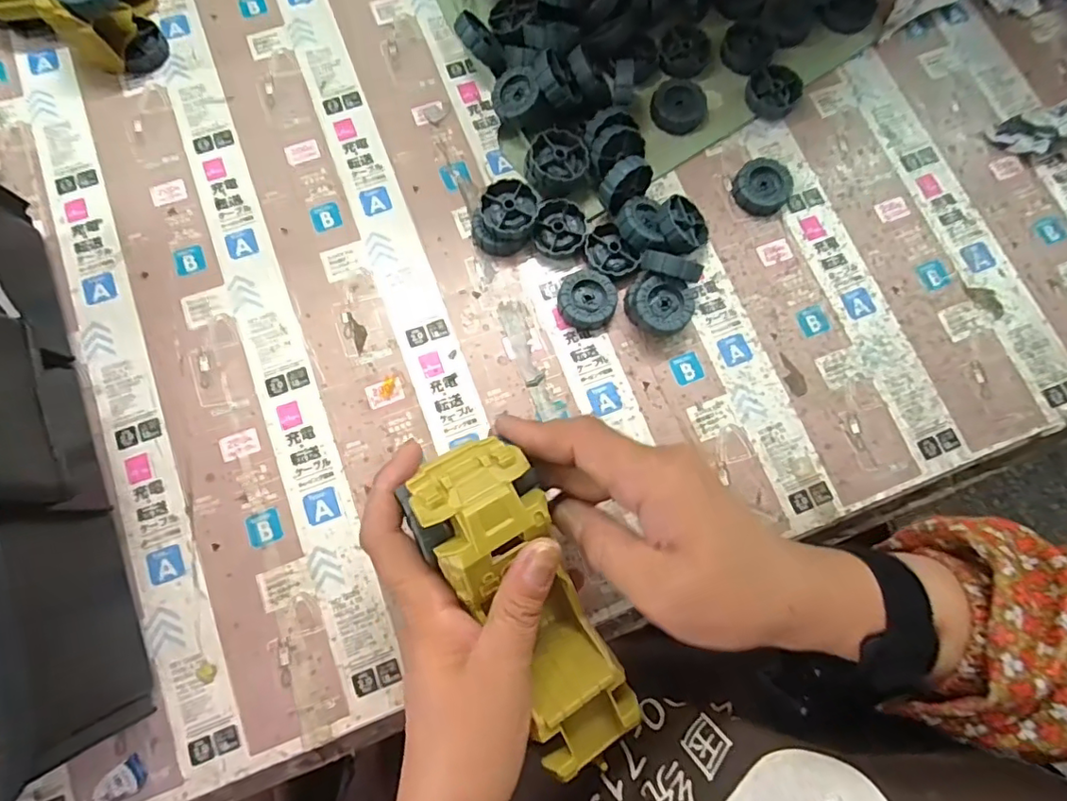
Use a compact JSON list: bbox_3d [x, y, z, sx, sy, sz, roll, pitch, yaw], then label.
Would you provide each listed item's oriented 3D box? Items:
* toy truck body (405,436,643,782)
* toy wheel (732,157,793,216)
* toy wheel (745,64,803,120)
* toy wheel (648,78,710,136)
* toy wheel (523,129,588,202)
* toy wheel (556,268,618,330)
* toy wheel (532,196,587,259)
[{"bbox_3d":[-0.001,0.095,0.265,0.050,0.047,0.156,-26,101,-6],"label":"toy truck body"},{"bbox_3d":[0.162,-0.151,0.394,0.039,0.016,0.037,0,78,-1],"label":"toy wheel"},{"bbox_3d":[0.176,-0.228,0.414,0.039,0.015,0.037,0,78,-1],"label":"toy wheel"},{"bbox_3d":[0.106,-0.215,0.408,0.040,0.012,0.036,26,79,4],"label":"toy wheel"},{"bbox_3d":[0.016,-0.162,0.386,0.041,0.025,0.048,4,78,0],"label":"toy wheel"},{"bbox_3d":[0.037,-0.068,0.375,0.038,0.014,0.038,0,78,-1],"label":"toy wheel"},{"bbox_3d":[0.018,-0.116,0.382,0.035,0.013,0.041,18,78,2],"label":"toy wheel"}]

